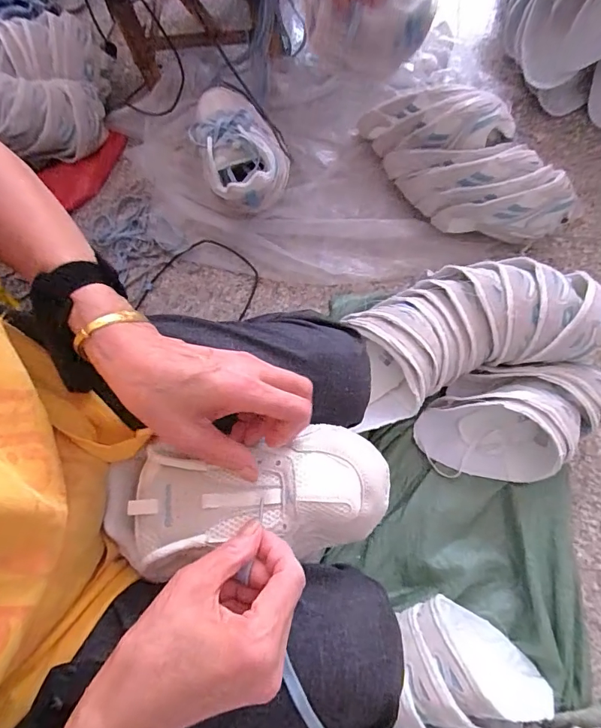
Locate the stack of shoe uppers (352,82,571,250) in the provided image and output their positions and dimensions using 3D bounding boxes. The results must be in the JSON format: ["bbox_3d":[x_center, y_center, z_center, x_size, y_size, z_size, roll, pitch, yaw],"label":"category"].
[{"bbox_3d":[0.297,-0.381,0.805,0.164,0.171,0.418,-39,76,-8],"label":"stack of shoe uppers"}]

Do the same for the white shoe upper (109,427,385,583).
[{"bbox_3d":[-0.045,0.107,0.332,0.221,0.054,0.103,-6,73,-1],"label":"white shoe upper"}]

